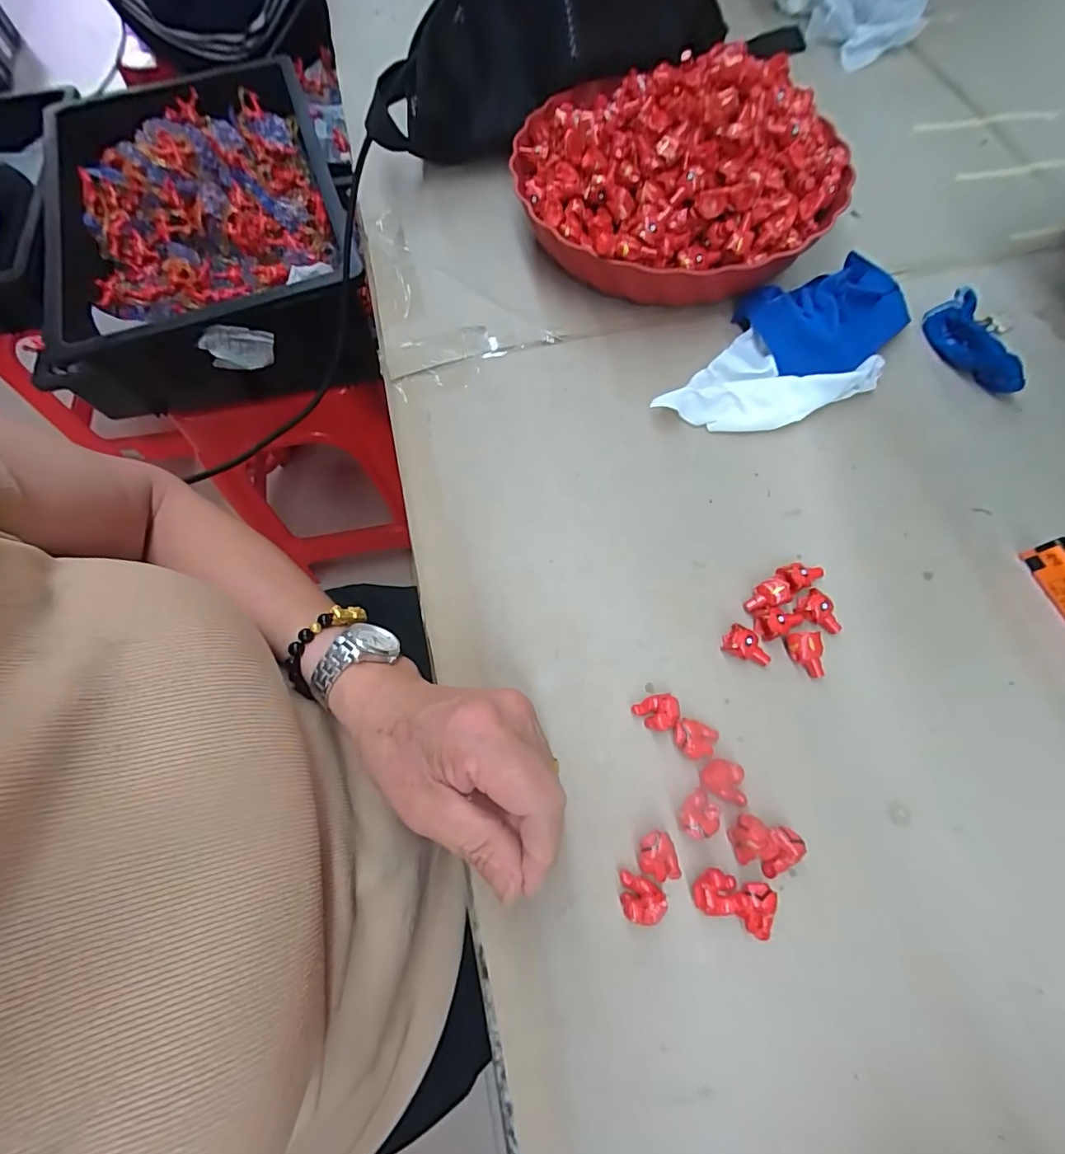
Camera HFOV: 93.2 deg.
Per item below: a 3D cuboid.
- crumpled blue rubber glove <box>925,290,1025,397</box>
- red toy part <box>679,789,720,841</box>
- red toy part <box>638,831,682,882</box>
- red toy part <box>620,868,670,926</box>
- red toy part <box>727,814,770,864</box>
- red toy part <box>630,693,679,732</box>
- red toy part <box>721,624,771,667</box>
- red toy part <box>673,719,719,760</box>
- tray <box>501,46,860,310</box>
[{"bbox_3d":[0.304,-0.158,0.349,0.022,0.026,0.078,-16,69,-5],"label":"crumpled blue rubber glove"},{"bbox_3d":[0.083,0.119,0.249,0.021,0.013,0.018,-39,72,-13],"label":"red toy part"},{"bbox_3d":[0.060,0.135,0.243,0.018,0.013,0.022,-11,68,-3],"label":"red toy part"},{"bbox_3d":[0.051,0.152,0.237,0.021,0.013,0.018,17,70,8],"label":"red toy part"},{"bbox_3d":[0.104,0.127,0.241,0.017,0.018,0.022,12,69,6],"label":"red toy part"},{"bbox_3d":[0.067,0.073,0.268,0.022,0.013,0.018,-20,69,-6],"label":"red toy part"},{"bbox_3d":[0.120,0.039,0.279,0.026,0.013,0.015,29,72,13],"label":"red toy part"},{"bbox_3d":[0.085,0.085,0.263,0.023,0.012,0.019,20,70,9],"label":"red toy part"},{"bbox_3d":[0.100,-0.302,0.372,0.238,0.092,0.220,36,74,15],"label":"tray"}]

